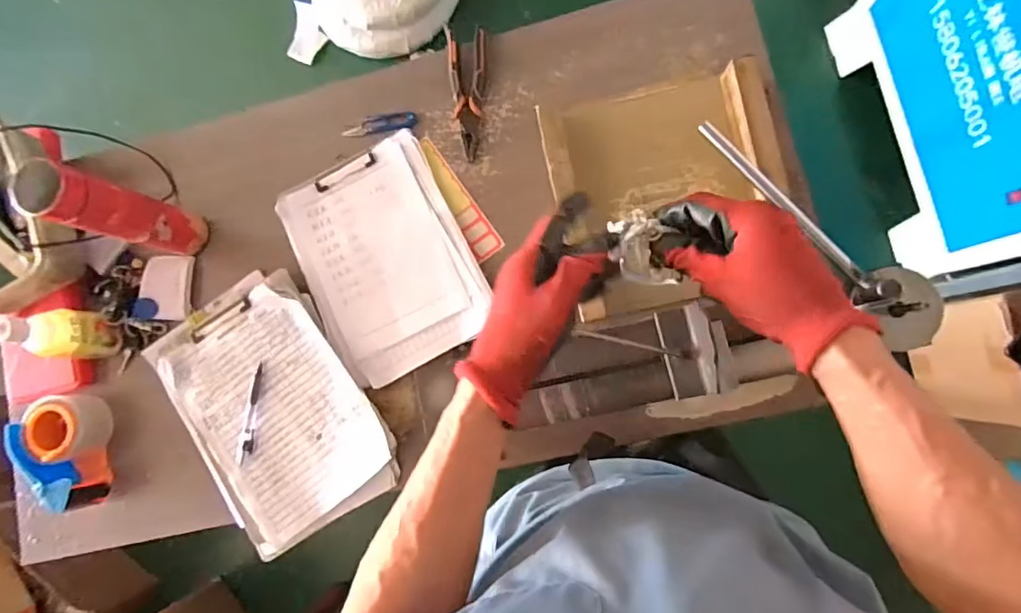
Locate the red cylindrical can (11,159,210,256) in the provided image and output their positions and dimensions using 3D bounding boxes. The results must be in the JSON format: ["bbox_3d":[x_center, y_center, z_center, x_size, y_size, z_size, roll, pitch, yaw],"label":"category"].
[{"bbox_3d":[-0.503,-0.120,0.671,0.061,0.236,0.063,-1,84,7],"label":"red cylindrical can"}]

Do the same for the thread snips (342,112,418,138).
[{"bbox_3d":[-0.192,-0.269,0.766,0.113,0.019,0.030,0,84,7],"label":"thread snips"}]

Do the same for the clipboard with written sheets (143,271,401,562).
[{"bbox_3d":[-0.333,0.143,0.713,0.242,0.027,0.350,-33,81,3],"label":"clipboard with written sheets"}]

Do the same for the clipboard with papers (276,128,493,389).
[{"bbox_3d":[-0.177,-0.068,0.737,0.223,0.028,0.308,-26,82,4],"label":"clipboard with papers"}]

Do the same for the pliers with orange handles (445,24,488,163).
[{"bbox_3d":[-0.060,-0.304,0.741,0.056,0.024,0.186,-2,84,7],"label":"pliers with orange handles"}]

